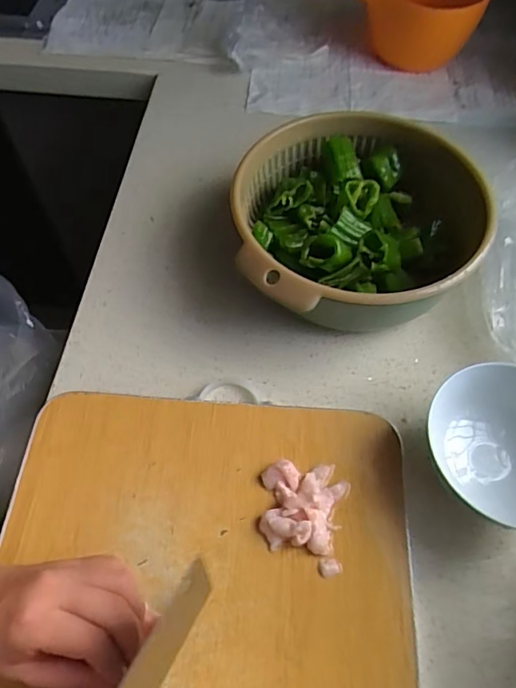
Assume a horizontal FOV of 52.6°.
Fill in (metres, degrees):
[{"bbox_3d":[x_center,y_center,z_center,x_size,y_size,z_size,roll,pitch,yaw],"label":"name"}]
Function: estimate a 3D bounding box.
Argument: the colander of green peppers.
[{"bbox_3d":[0.094,-0.111,0.502,0.216,0.090,0.225,2,59,1],"label":"colander of green peppers"}]

